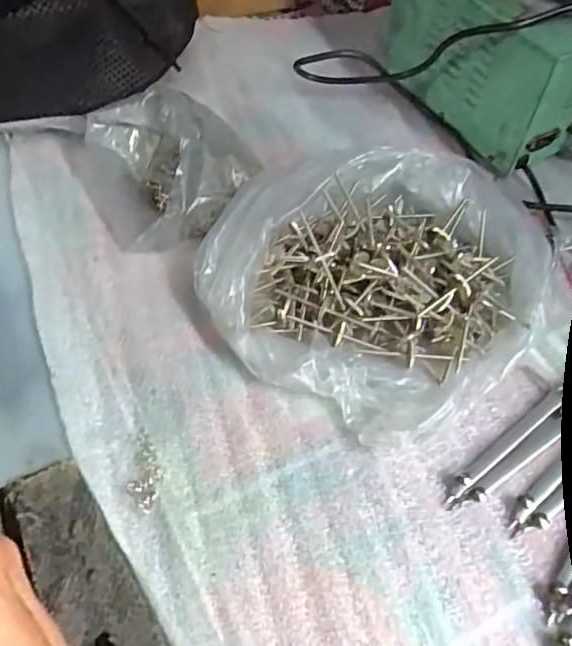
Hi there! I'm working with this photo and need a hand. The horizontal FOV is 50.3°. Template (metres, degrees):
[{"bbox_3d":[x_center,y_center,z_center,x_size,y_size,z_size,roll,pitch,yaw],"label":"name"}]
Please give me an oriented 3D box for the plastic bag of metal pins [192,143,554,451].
[{"bbox_3d":[0.051,-0.032,0.358,0.186,0.037,0.183,31,59,18],"label":"plastic bag of metal pins"}]

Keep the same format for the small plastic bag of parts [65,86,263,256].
[{"bbox_3d":[-0.080,-0.113,0.405,0.109,0.041,0.120,-24,60,-18],"label":"small plastic bag of parts"}]

